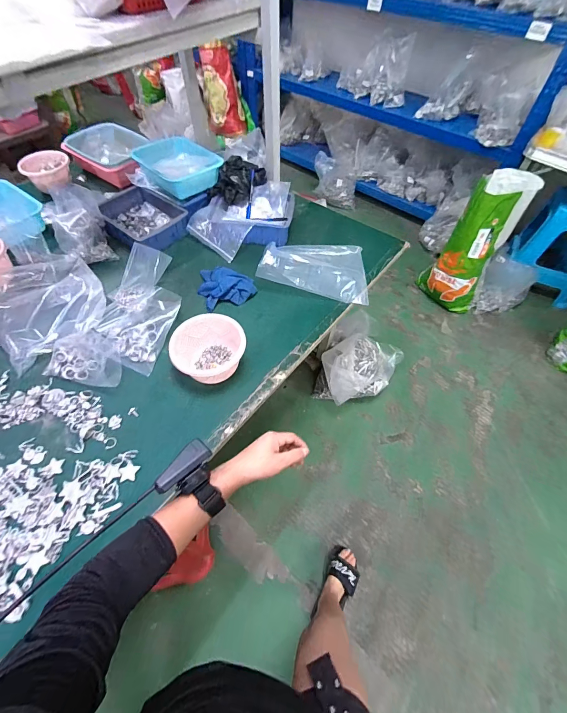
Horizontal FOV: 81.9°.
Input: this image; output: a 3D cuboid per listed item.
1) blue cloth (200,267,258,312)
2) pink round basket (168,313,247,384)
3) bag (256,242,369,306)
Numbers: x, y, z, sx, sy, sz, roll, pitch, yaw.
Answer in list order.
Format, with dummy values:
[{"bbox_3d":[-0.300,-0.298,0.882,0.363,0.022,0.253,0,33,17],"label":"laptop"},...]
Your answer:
[{"bbox_3d":[-0.151,-0.193,0.850,0.146,0.043,0.150,-11,57,-9],"label":"blue cloth"},{"bbox_3d":[-0.161,-0.013,0.696,0.142,0.097,0.139,1,56,-1],"label":"pink round basket"},{"bbox_3d":[0.087,-0.255,0.866,0.274,0.091,0.219,6,56,3],"label":"bag"}]

